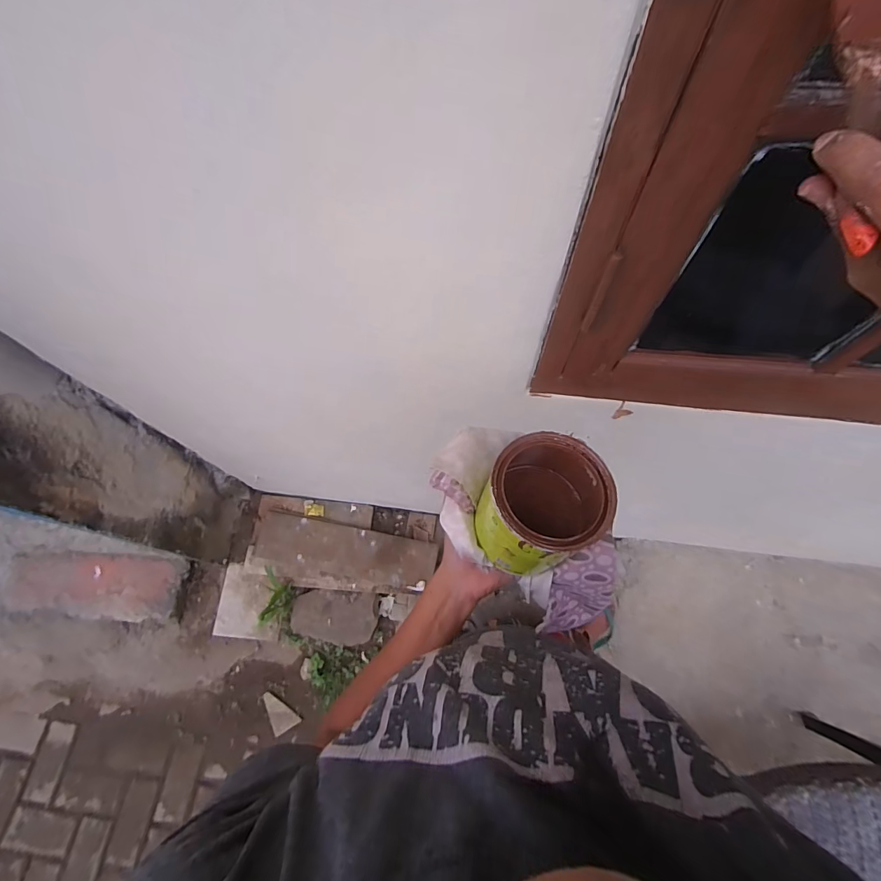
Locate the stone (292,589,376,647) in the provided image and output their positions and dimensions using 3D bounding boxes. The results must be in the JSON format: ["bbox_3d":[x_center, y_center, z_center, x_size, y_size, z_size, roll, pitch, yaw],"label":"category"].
[{"bbox_3d":[-0.351,0.577,1.356,0.276,0.027,0.173,5,90,3],"label":"stone"}]

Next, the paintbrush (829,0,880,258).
[{"bbox_3d":[0.201,-0.171,0.193,0.027,0.023,0.169,6,88,4],"label":"paintbrush"}]

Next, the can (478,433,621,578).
[{"bbox_3d":[0.092,0.062,0.391,0.098,0.115,0.116,26,73,10],"label":"can"}]

